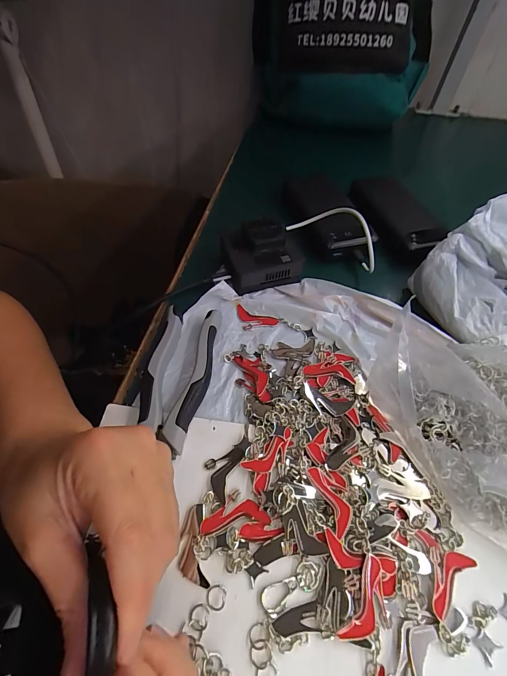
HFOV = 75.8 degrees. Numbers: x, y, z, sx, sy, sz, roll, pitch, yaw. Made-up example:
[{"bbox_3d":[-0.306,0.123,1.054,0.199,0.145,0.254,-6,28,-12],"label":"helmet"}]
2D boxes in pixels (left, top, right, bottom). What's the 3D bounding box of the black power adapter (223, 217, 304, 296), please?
[{"bbox_3d":[0.008,-0.092,0.356,0.077,0.046,0.067,-15,55,-12],"label":"black power adapter"}]

